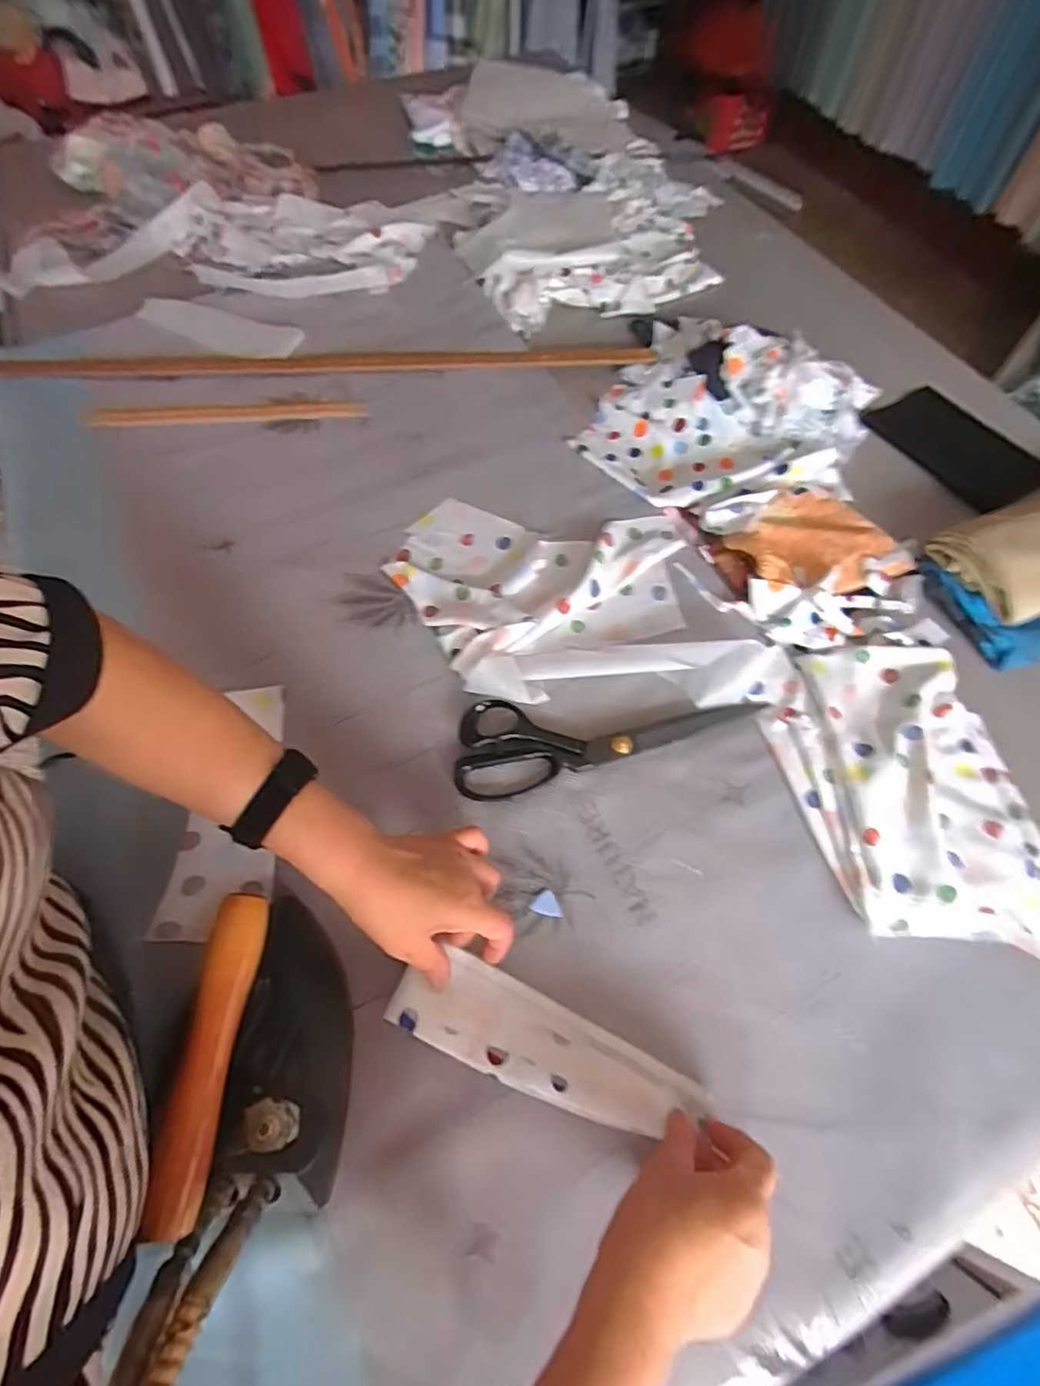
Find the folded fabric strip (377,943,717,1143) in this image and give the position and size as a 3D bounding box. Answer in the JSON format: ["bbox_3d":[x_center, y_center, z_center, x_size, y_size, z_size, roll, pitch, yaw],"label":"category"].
[{"bbox_3d":[0.021,0.260,0.445,0.233,0.013,0.065,20,63,6],"label":"folded fabric strip"}]

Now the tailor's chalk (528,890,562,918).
[{"bbox_3d":[0.023,0.176,0.493,0.024,0.004,0.021,38,68,19],"label":"tailor's chalk"}]

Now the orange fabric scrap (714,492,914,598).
[{"bbox_3d":[0.320,-0.172,0.678,0.190,0.037,0.144,-17,62,-9],"label":"orange fabric scrap"}]

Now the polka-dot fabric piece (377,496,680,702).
[{"bbox_3d":[0.025,-0.141,0.651,0.288,0.028,0.266,0,61,1],"label":"polka-dot fabric piece"}]

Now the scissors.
[{"bbox_3d":[0.077,0.024,0.568,0.288,0.015,0.088,-15,62,-8],"label":"scissors"}]

